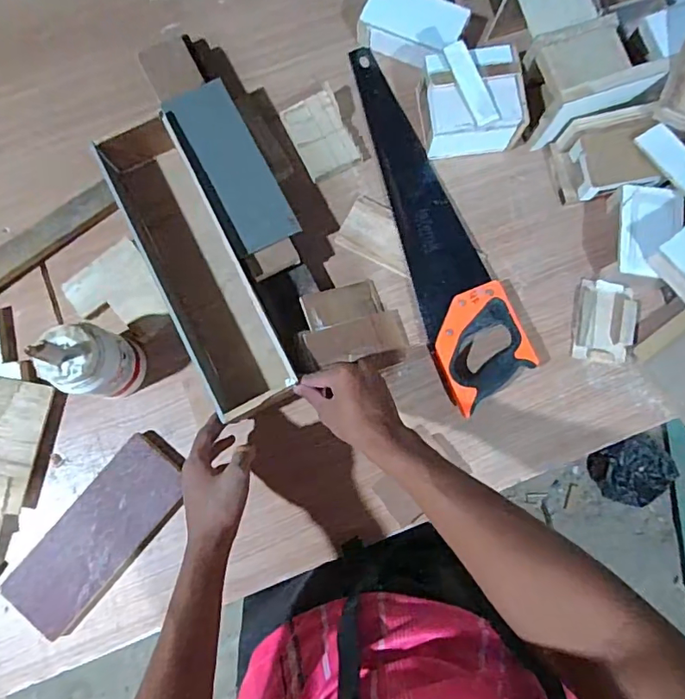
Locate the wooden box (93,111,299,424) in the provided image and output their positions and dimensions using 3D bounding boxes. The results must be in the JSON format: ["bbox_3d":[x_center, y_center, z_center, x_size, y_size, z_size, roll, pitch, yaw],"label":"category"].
[{"bbox_3d":[-0.179,-0.100,0.627,0.104,0.081,0.378,-25,82,-5],"label":"wooden box"}]

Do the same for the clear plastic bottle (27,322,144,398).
[{"bbox_3d":[-0.282,0.015,0.576,0.071,0.132,0.077,25,80,4],"label":"clear plastic bottle"}]

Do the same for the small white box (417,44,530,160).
[{"bbox_3d":[0.169,-0.327,0.667,0.134,0.081,0.121,-14,80,-4],"label":"small white box"}]

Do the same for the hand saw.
[{"bbox_3d":[0.110,-0.182,0.673,0.111,0.022,0.506,-19,79,-4],"label":"hand saw"}]

